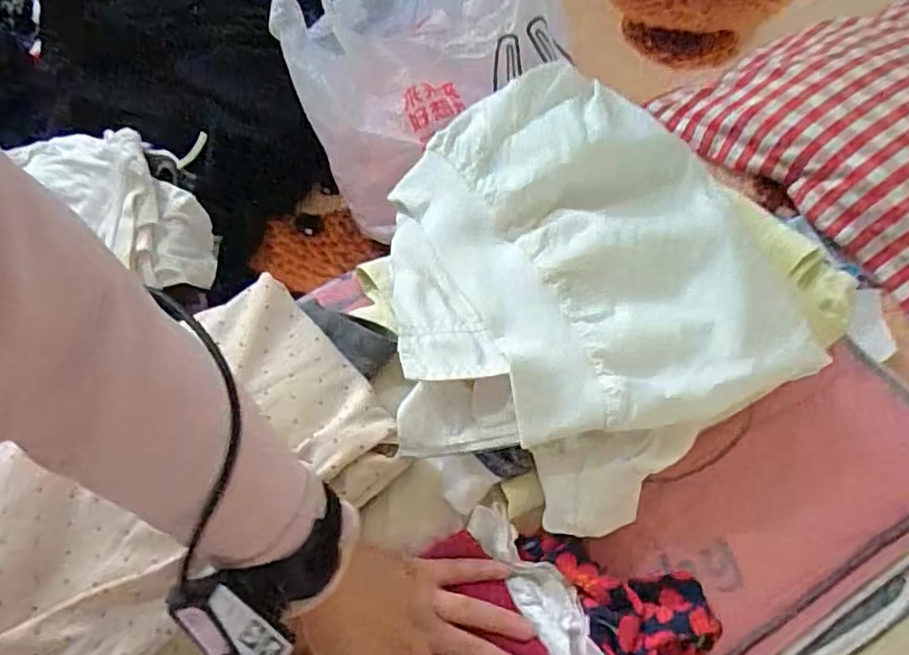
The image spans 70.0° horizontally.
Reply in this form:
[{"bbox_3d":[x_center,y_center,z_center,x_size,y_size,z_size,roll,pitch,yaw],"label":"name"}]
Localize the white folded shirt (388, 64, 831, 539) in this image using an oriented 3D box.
[{"bbox_3d":[0.078,-0.043,0.480,0.273,0.062,0.342,-14,67,-4],"label":"white folded shirt"}]

